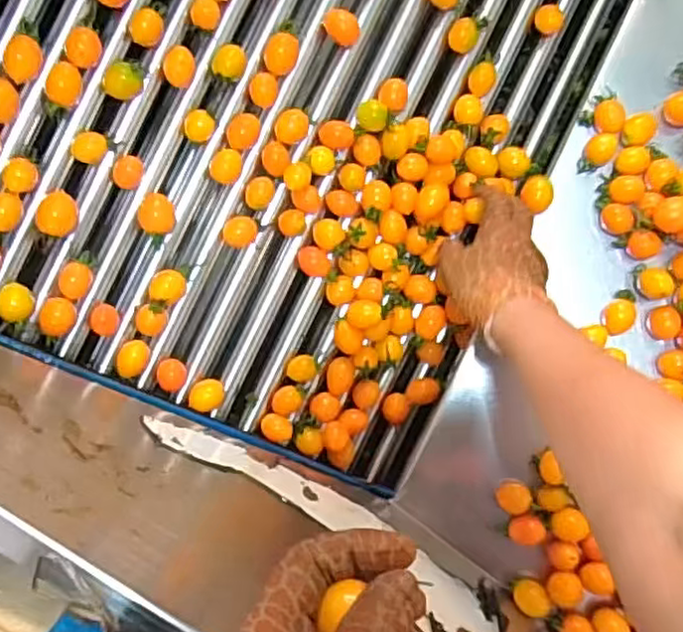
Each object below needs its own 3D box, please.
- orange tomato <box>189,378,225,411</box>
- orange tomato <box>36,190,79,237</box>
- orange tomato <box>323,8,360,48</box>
[{"bbox_3d":[-0.110,0.064,0.556,0.027,0.028,0.024,-17,93,-2],"label":"orange tomato"},{"bbox_3d":[-0.210,-0.076,0.497,0.026,0.021,0.032,29,91,-3],"label":"orange tomato"},{"bbox_3d":[0.000,-0.231,0.542,0.030,0.021,0.023,14,91,-3],"label":"orange tomato"}]

